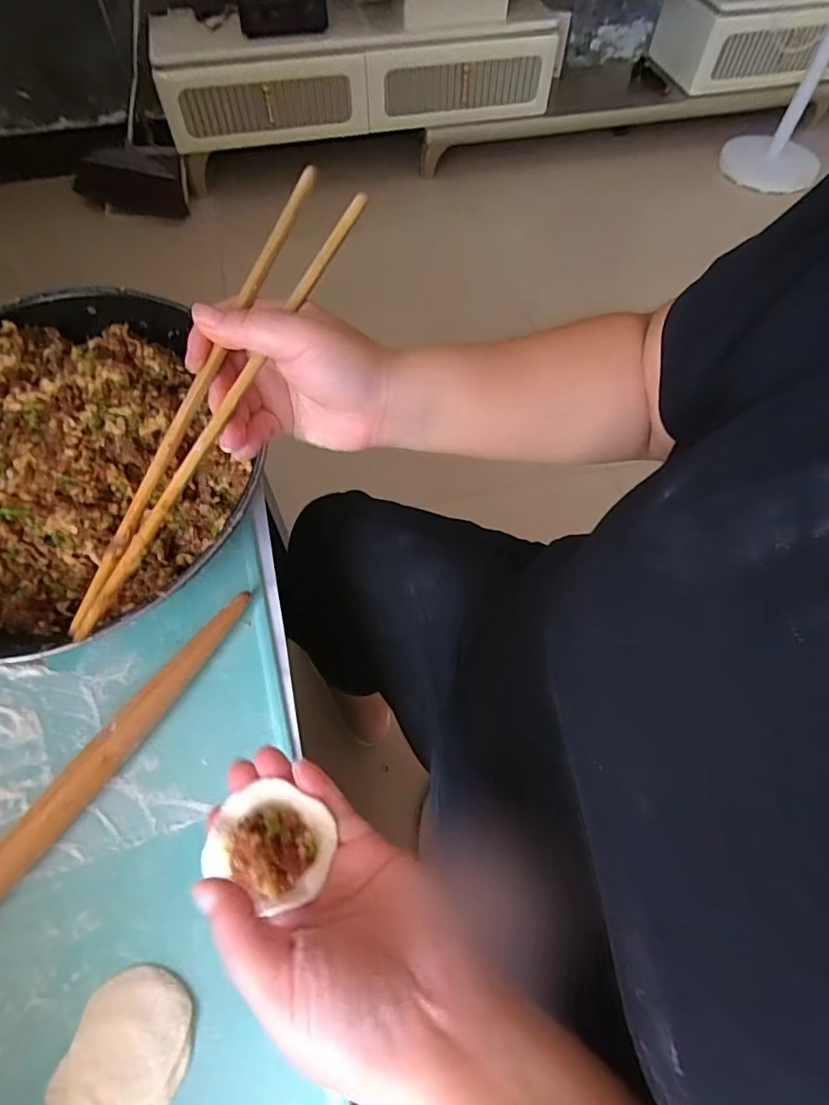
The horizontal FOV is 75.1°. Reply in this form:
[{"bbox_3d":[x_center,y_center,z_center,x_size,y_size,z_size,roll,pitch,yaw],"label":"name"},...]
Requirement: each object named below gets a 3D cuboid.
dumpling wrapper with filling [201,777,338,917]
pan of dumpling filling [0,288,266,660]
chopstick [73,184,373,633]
[{"bbox_3d":[-0.065,0.129,0.241,0.054,0.011,0.044,22,63,11],"label":"dumpling wrapper with filling"},{"bbox_3d":[-0.283,-0.072,0.427,0.271,0.085,0.296,1,61,-1],"label":"pan of dumpling filling"},{"bbox_3d":[-0.094,-0.079,0.276,0.009,0.008,0.268,26,80,13],"label":"chopstick"}]

